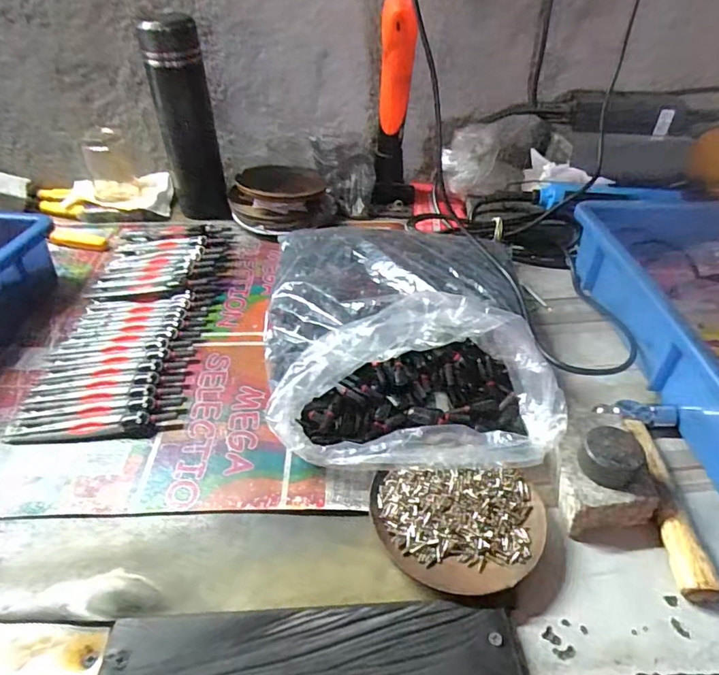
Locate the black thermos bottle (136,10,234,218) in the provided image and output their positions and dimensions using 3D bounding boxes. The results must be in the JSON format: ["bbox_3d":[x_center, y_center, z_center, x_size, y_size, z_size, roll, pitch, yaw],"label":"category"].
[{"bbox_3d":[-0.209,-0.260,0.614,0.064,0.210,0.054,-12,42,-14],"label":"black thermos bottle"}]

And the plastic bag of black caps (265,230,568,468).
[{"bbox_3d":[0.033,-0.024,0.452,0.239,0.079,0.286,0,40,0],"label":"plastic bag of black caps"}]

